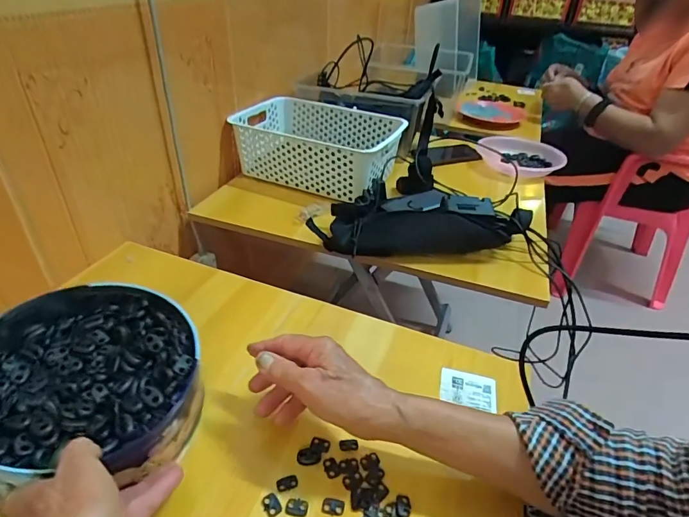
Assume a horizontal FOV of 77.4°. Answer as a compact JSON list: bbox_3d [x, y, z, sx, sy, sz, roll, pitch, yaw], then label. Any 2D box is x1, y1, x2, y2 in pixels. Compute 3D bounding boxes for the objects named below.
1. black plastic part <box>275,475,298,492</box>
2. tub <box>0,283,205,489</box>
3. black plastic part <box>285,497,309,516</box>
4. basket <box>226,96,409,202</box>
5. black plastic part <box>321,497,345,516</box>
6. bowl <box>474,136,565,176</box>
[{"bbox_3d":[-0.050,0.198,0.379,0.019,0.004,0.012,-9,38,-18],"label":"black plastic part"},{"bbox_3d":[-0.241,0.105,0.393,0.216,0.063,0.179,17,38,17],"label":"tub"},{"bbox_3d":[-0.040,0.209,0.363,0.019,0.004,0.014,8,36,5],"label":"black plastic part"},{"bbox_3d":[-0.056,-0.226,0.872,0.323,0.111,0.210,17,38,17],"label":"basket"},{"bbox_3d":[-0.010,0.211,0.366,0.019,0.004,0.014,8,36,5],"label":"black plastic part"},{"bbox_3d":[0.409,-0.237,1.003,0.193,0.045,0.201,22,39,22],"label":"bowl"}]

